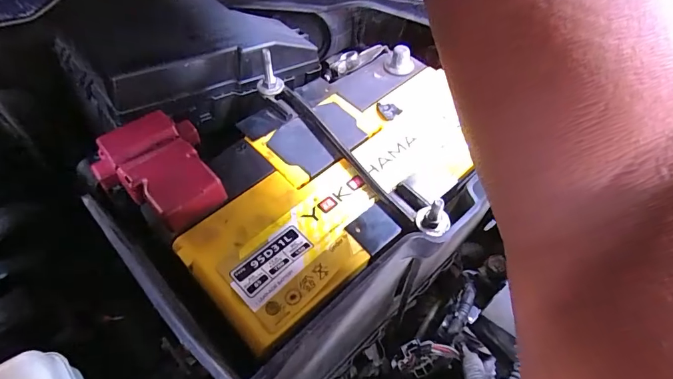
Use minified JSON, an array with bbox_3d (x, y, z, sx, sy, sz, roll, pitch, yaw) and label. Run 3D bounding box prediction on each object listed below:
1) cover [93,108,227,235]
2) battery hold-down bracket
[{"bbox_3d":[-0.134,-0.010,0.315,0.079,0.037,0.100,-27,60,-17],"label":"cover"},{"bbox_3d":[0.006,-0.042,0.337,0.023,0.037,0.213,-37,63,-22],"label":"battery hold-down bracket"}]

